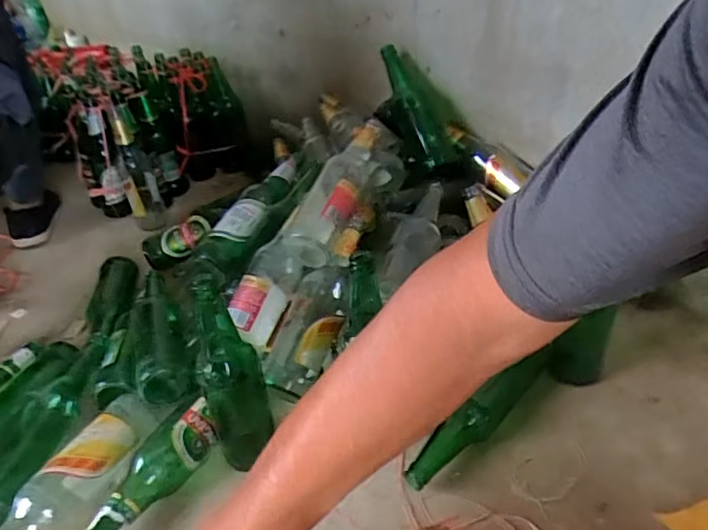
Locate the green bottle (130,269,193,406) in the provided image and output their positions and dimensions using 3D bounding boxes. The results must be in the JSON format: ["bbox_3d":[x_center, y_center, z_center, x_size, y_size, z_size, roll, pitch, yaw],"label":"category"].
[{"bbox_3d":[-0.285,0.080,0.768,0.066,0.064,0.259,-18,37,-18],"label":"green bottle"}]

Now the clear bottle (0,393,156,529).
[{"bbox_3d":[-0.327,0.259,0.608,0.061,0.065,0.261,13,39,27],"label":"clear bottle"}]

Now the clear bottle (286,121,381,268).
[{"bbox_3d":[-0.021,-0.117,0.780,0.083,0.084,0.270,9,54,22],"label":"clear bottle"}]

